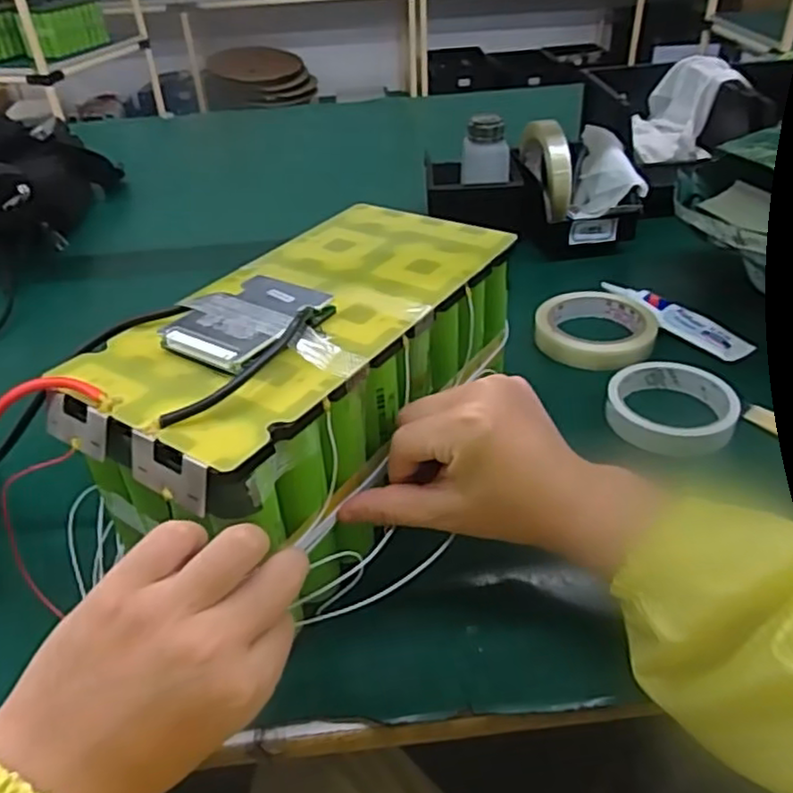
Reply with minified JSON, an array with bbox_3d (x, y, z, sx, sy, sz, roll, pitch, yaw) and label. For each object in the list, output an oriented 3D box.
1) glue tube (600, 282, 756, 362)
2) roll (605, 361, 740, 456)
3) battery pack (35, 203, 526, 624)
[{"bbox_3d":[0.248,-0.071,0.607,0.142,0.011,0.031,35,70,30],"label":"glue tube"},{"bbox_3d":[0.205,0.009,0.504,0.088,0.020,0.095,-2,37,2],"label":"roll"},{"bbox_3d":[-0.043,-0.014,0.406,0.151,0.104,0.276,21,43,29],"label":"battery pack"}]

